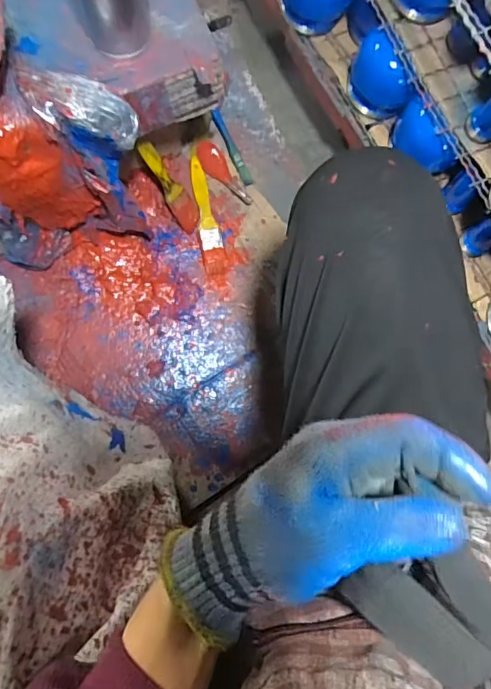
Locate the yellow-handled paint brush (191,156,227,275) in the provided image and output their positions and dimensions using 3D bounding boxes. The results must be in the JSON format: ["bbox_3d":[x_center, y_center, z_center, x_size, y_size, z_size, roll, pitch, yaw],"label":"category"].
[{"bbox_3d":[-0.060,-0.194,0.723,0.033,0.014,0.176,-11,85,-5],"label":"yellow-handled paint brush"}]

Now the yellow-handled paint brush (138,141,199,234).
[{"bbox_3d":[-0.104,-0.217,0.665,0.029,0.144,0.015,-41,50,-7],"label":"yellow-handled paint brush"}]

